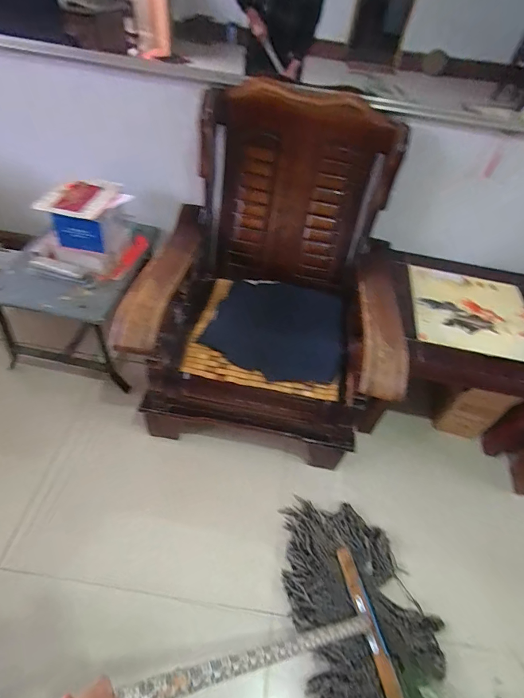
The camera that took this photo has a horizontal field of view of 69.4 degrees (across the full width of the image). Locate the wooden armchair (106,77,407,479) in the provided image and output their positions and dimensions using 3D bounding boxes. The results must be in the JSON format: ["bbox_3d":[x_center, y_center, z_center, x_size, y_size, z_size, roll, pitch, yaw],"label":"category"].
[{"bbox_3d":[0.034,-0.199,1.243,0.733,0.870,0.750,9,49,1],"label":"wooden armchair"}]

